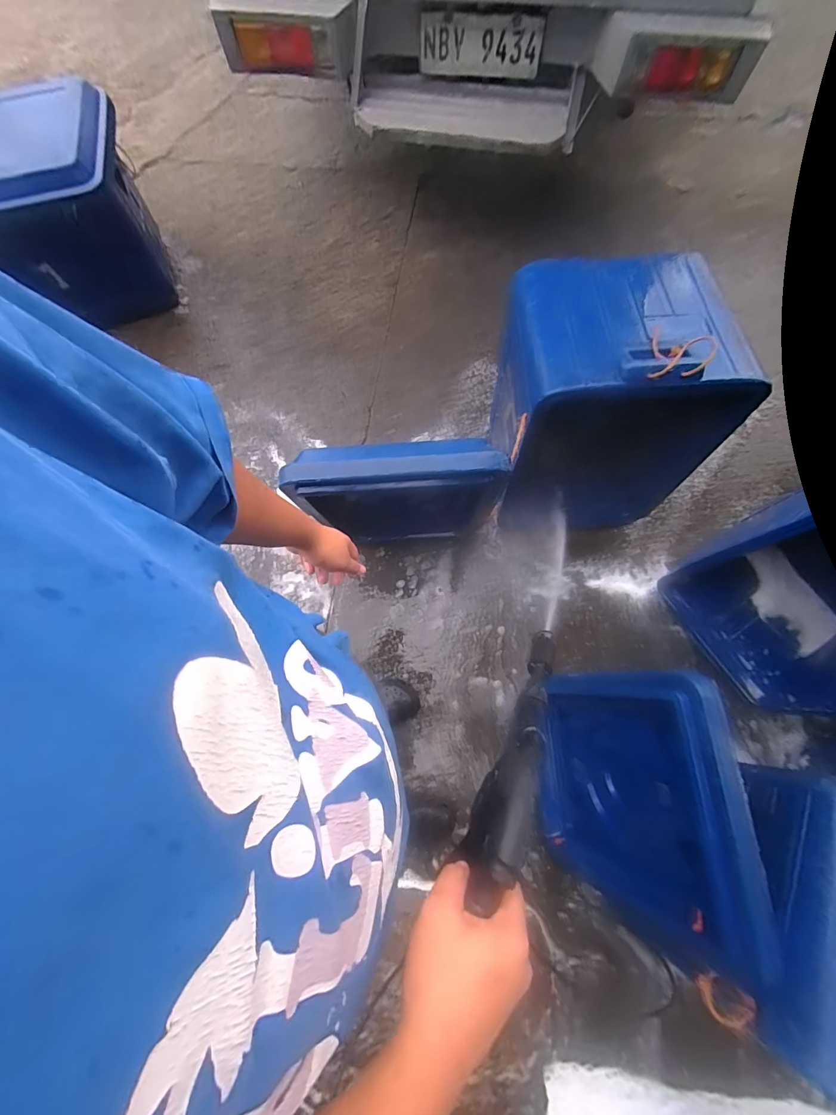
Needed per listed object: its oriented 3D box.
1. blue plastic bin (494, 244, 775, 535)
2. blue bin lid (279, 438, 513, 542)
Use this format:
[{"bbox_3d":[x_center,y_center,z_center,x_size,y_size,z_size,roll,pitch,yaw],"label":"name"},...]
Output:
[{"bbox_3d":[0.466,-0.390,1.148,0.496,0.641,0.459,-5,74,0],"label":"blue plastic bin"},{"bbox_3d":[-0.031,-0.126,1.135,0.470,0.628,0.111,-3,77,-1],"label":"blue bin lid"}]

